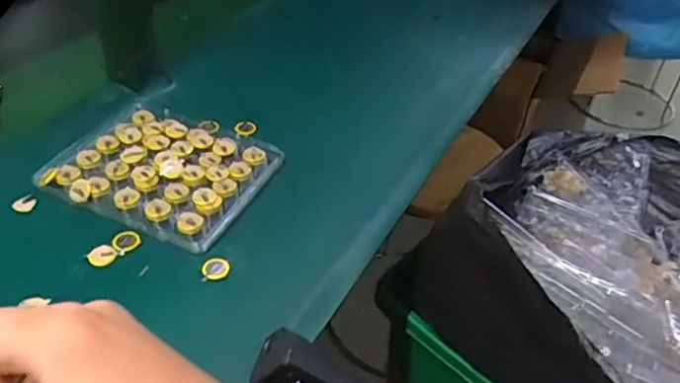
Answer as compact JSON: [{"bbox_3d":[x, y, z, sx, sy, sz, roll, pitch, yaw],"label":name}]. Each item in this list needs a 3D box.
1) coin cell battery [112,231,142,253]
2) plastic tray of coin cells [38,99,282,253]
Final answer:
[{"bbox_3d":[-0.170,0.039,0.460,0.021,0.004,0.018,-33,65,-21],"label":"coin cell battery"},{"bbox_3d":[-0.156,-0.025,0.519,0.169,0.017,0.151,20,45,14],"label":"plastic tray of coin cells"}]

